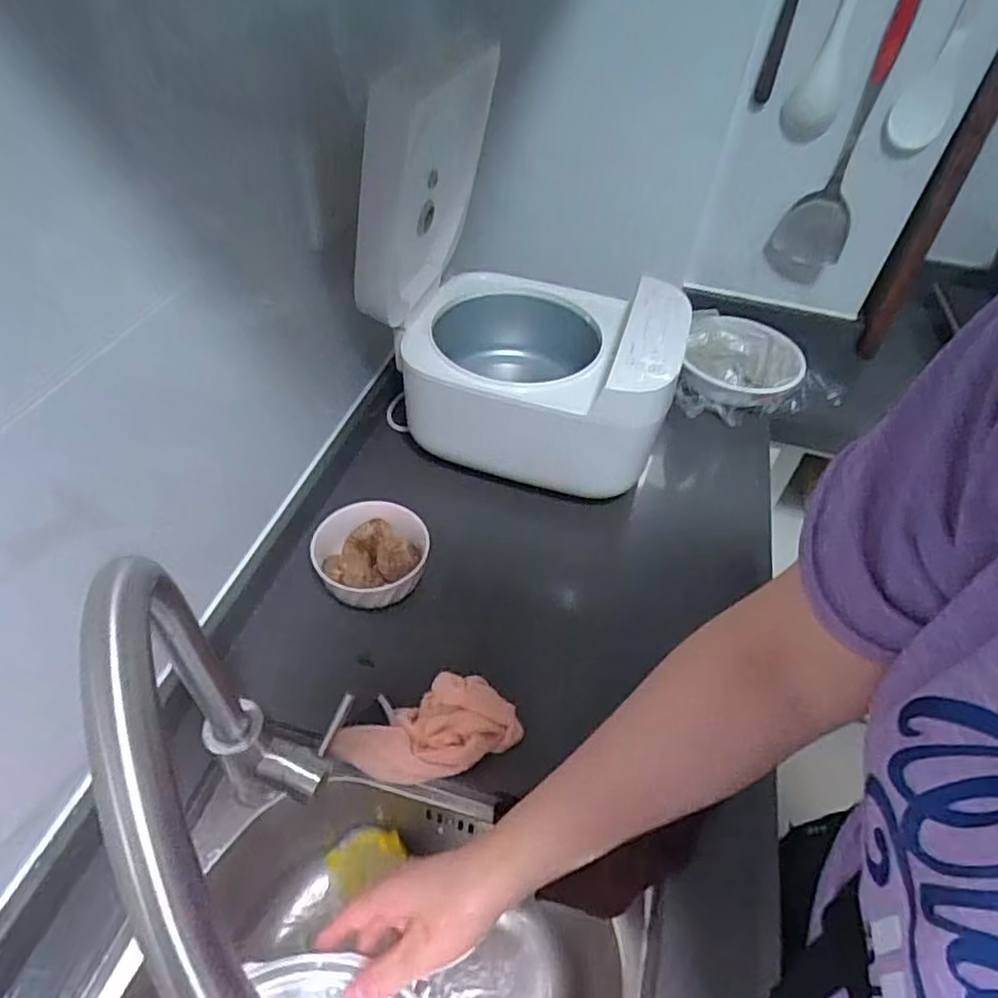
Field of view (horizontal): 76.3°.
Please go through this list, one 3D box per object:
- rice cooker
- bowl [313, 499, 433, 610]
[{"bbox_3d":[0.031,-0.226,0.706,0.361,0.323,0.260,15,48,8],"label":"rice cooker"},{"bbox_3d":[-0.128,0.060,0.643,0.109,0.053,0.106,3,47,-3],"label":"bowl"}]

